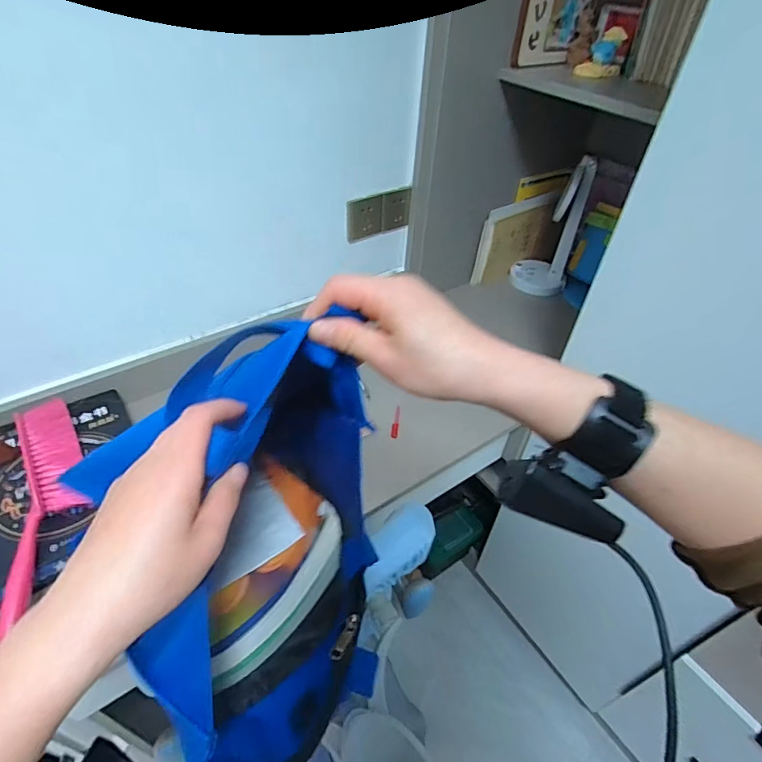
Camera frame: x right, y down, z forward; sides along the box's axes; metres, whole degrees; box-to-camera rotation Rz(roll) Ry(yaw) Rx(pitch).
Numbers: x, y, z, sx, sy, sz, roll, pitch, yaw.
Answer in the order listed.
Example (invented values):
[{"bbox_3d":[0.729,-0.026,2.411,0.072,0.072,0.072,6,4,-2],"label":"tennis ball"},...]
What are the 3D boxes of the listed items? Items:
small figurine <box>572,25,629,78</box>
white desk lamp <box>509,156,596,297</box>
[{"bbox_3d":[0.418,-0.620,0.884,0.076,0.075,0.055,16,45,12],"label":"small figurine"},{"bbox_3d":[0.436,-0.389,1.186,0.136,0.333,0.114,16,45,12],"label":"white desk lamp"}]

